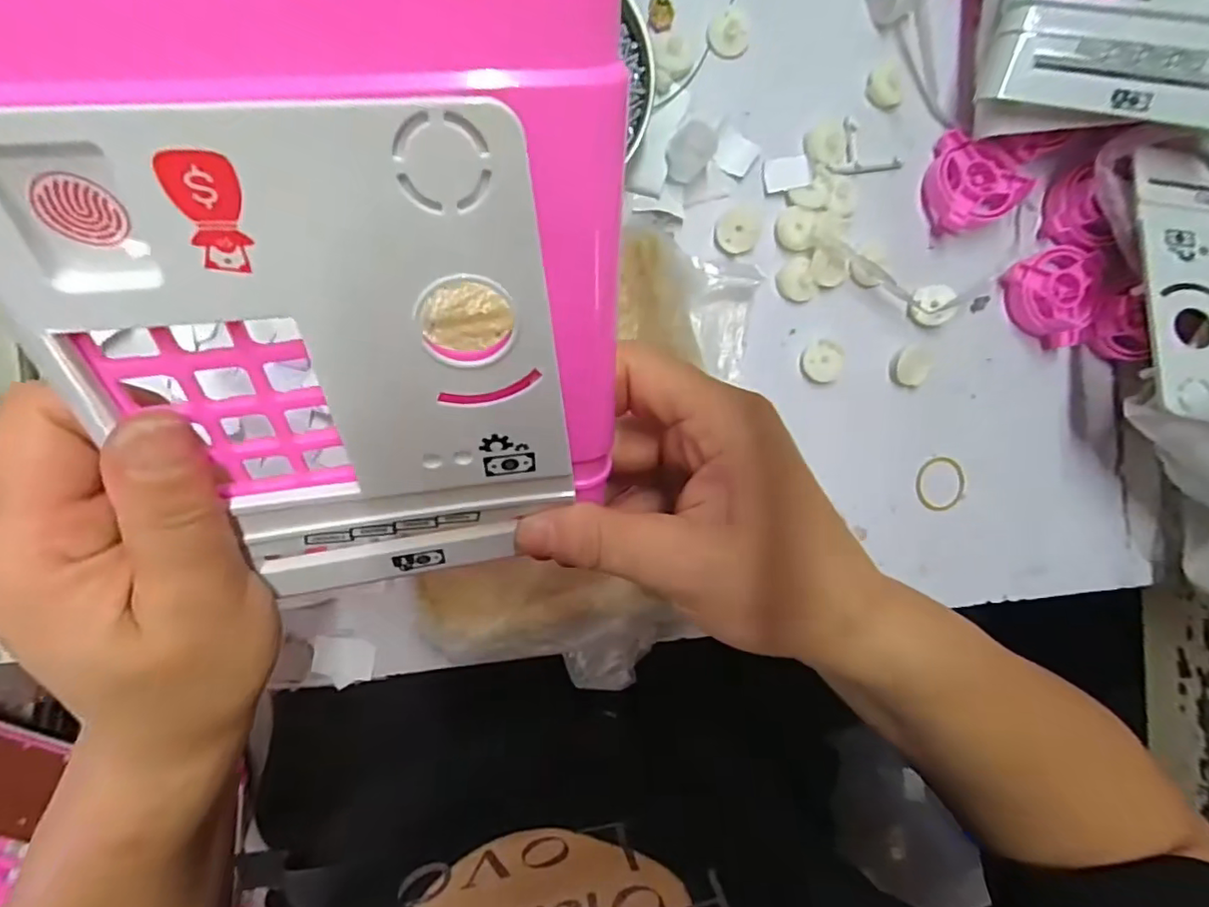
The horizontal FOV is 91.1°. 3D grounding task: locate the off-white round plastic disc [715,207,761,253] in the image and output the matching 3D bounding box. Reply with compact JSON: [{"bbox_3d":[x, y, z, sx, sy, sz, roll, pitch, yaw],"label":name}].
[{"bbox_3d":[0.073,-0.121,0.320,0.026,0.004,0.023,-32,96,-5],"label":"off-white round plastic disc"}]

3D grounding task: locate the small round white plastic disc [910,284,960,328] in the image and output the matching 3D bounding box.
[{"bbox_3d":[0.185,-0.083,0.333,0.023,0.013,0.022,0,93,-7],"label":"small round white plastic disc"}]

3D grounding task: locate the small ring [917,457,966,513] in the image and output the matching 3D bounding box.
[{"bbox_3d":[0.196,0.018,0.343,0.030,0.004,0.030,-6,93,-7],"label":"small ring"}]

